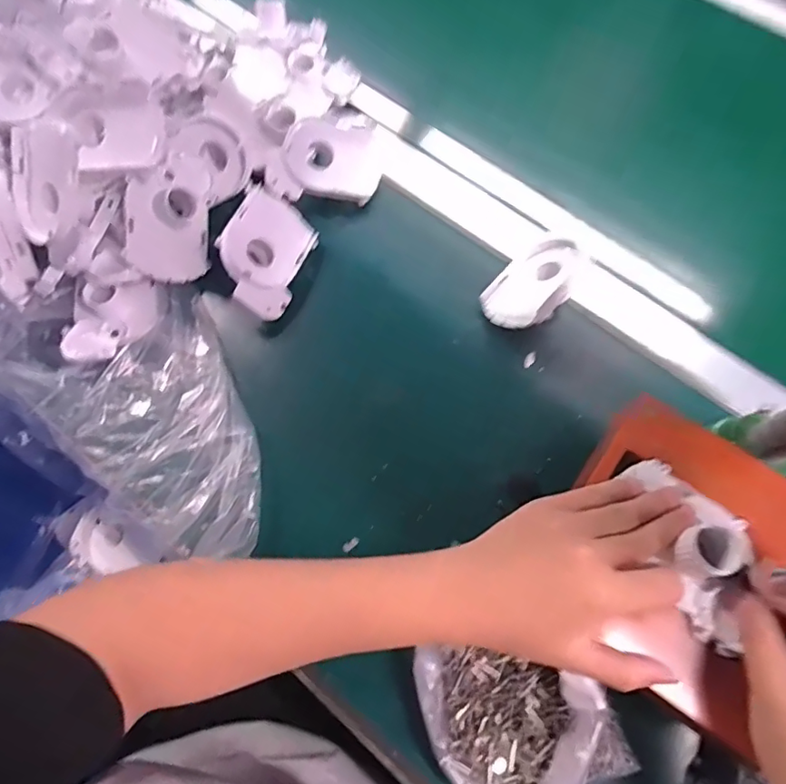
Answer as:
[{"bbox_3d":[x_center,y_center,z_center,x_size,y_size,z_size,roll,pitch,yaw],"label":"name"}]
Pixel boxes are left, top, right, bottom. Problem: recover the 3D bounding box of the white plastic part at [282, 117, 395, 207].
[{"bbox_3d":[-0.055,-0.209,0.476,0.085,0.023,0.065,-4,103,-15],"label":"white plastic part"}]

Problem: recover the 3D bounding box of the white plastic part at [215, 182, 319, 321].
[{"bbox_3d":[-0.107,-0.112,0.429,0.067,0.017,0.097,32,66,-30],"label":"white plastic part"}]

